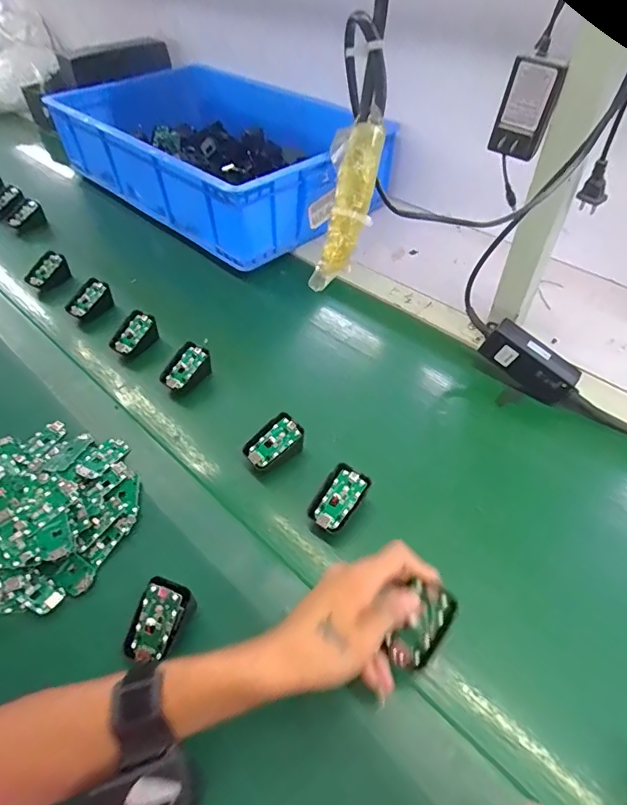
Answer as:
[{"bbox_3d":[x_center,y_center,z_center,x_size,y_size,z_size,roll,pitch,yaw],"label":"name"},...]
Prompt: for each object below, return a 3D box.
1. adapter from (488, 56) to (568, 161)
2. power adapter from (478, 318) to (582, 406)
[{"bbox_3d":[0.209,-0.286,0.464,0.050,0.078,0.023,11,50,11],"label":"adapter"},{"bbox_3d":[0.271,-0.049,0.591,0.118,0.043,0.034,41,60,13],"label":"power adapter"}]

